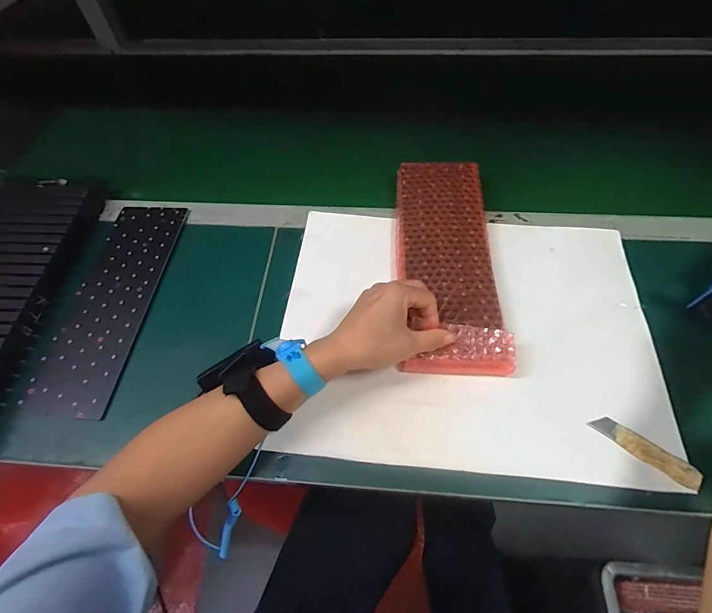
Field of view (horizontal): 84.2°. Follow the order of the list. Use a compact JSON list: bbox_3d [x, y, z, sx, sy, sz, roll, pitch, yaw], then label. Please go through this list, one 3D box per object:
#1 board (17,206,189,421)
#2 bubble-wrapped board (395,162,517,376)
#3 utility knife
[{"bbox_3d":[-0.281,-0.013,0.456,0.094,0.006,0.274,4,59,6],"label":"board"},{"bbox_3d":[0.103,-0.064,0.453,0.111,0.026,0.291,-4,59,2],"label":"bubble-wrapped board"},{"bbox_3d":[0.256,0.127,0.347,0.089,0.004,0.020,33,66,21],"label":"utility knife"}]

